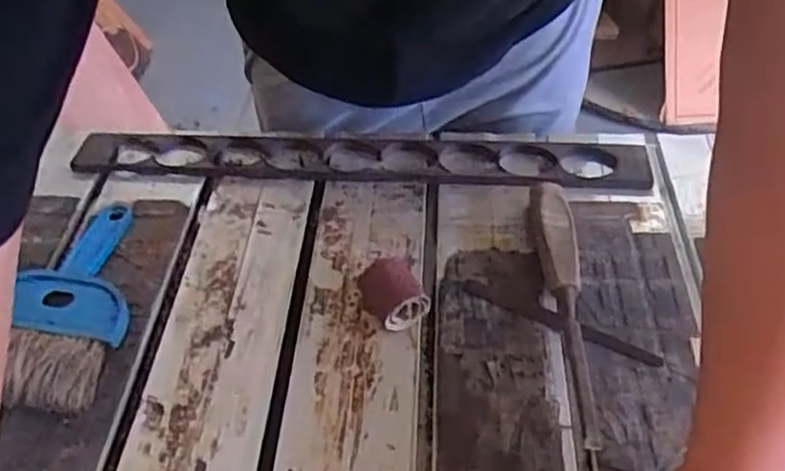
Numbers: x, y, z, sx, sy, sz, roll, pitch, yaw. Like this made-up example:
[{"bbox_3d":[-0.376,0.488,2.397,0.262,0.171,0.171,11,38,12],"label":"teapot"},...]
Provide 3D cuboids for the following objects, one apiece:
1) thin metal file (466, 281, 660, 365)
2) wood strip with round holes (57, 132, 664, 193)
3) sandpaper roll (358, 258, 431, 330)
[{"bbox_3d":[0.118,0.062,0.500,0.144,0.004,0.014,20,50,20],"label":"thin metal file"},{"bbox_3d":[-0.035,-0.070,0.629,0.507,0.020,0.067,4,47,7],"label":"wood strip with round holes"},{"bbox_3d":[-0.001,0.044,0.513,0.040,0.033,0.046,-17,48,-13],"label":"sandpaper roll"}]

